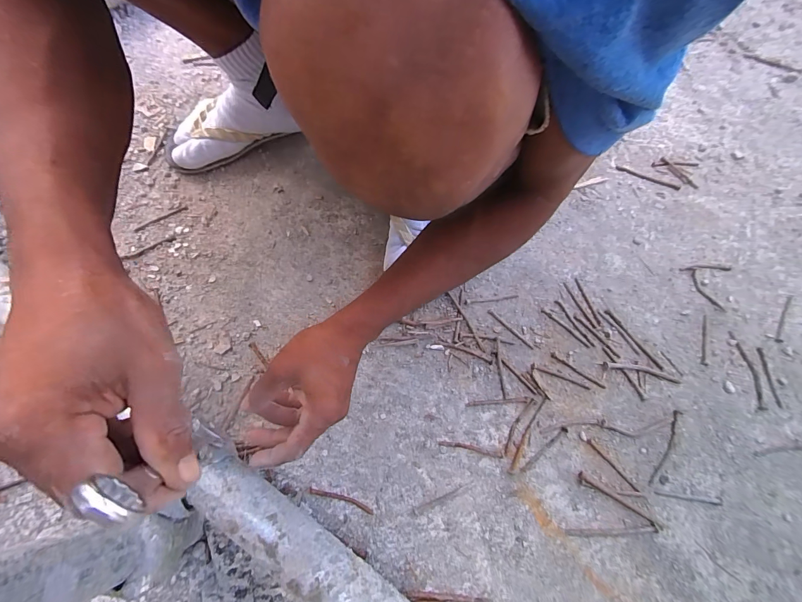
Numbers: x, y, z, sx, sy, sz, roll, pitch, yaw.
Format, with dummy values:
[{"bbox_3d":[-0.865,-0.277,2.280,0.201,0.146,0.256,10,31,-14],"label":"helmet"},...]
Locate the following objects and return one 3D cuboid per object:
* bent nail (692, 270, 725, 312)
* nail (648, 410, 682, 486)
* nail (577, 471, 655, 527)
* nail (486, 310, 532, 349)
[{"bbox_3d":[0.428,-0.013,0.501,0.018,0.006,0.068,-25,72,-11],"label":"bent nail"},{"bbox_3d":[0.314,0.174,0.422,0.011,0.005,0.098,30,70,9],"label":"nail"},{"bbox_3d":[0.239,0.222,0.398,0.091,0.004,0.012,32,71,10],"label":"nail"},{"bbox_3d":[0.142,0.037,0.468,0.006,0.004,0.073,-42,76,-16],"label":"nail"}]

